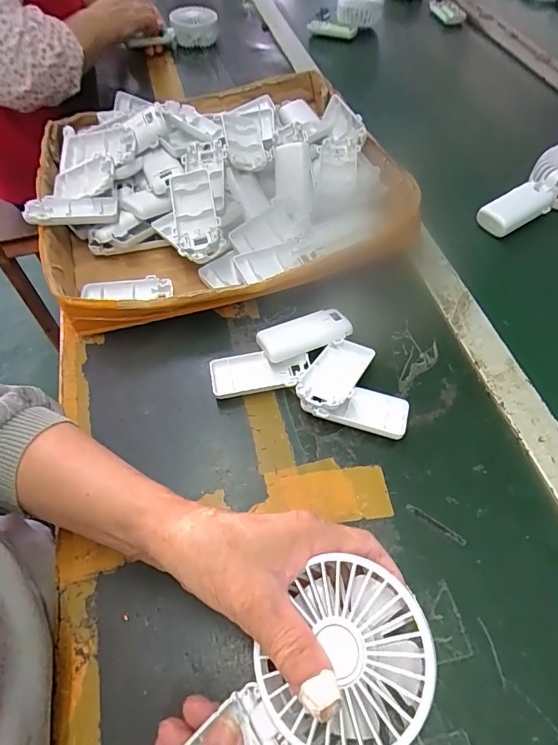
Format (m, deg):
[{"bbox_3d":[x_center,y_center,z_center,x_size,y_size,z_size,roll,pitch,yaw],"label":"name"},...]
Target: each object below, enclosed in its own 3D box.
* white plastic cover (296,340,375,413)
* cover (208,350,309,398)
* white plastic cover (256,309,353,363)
[{"bbox_3d":[0.052,0.001,0.424,0.048,0.020,0.092,26,47,19],"label":"white plastic cover"},{"bbox_3d":[-0.018,0.001,0.440,0.095,0.013,0.045,-10,56,-5],"label":"cover"},{"bbox_3d":[0.026,-0.037,0.458,0.092,0.018,0.042,-21,57,-12],"label":"white plastic cover"}]

